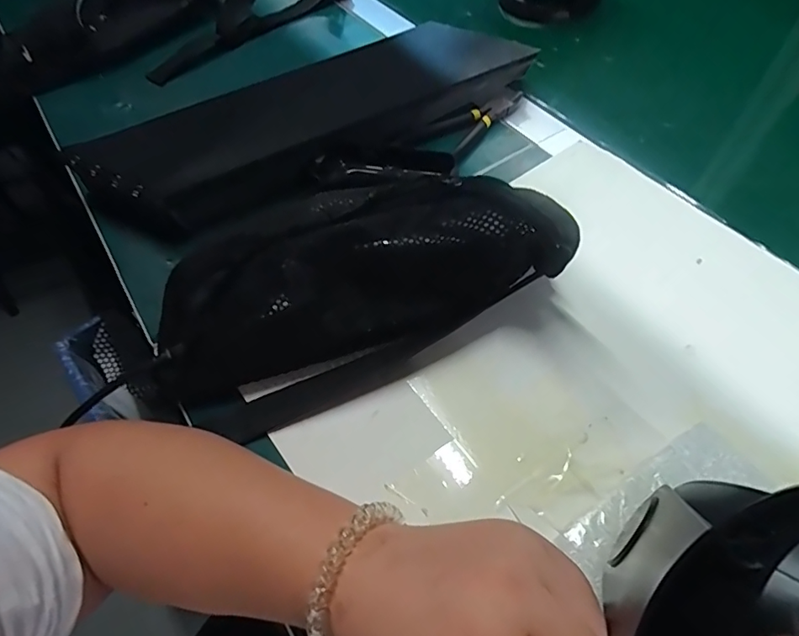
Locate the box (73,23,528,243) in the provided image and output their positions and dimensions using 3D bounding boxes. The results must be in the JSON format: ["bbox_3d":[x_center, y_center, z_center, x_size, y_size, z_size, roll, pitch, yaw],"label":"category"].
[{"bbox_3d":[-0.072,-0.177,0.429,0.387,0.049,0.136,-31,60,-16],"label":"box"}]

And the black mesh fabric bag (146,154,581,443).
[{"bbox_3d":[-0.027,-0.023,0.306,0.260,0.080,0.101,-24,58,-12],"label":"black mesh fabric bag"}]

